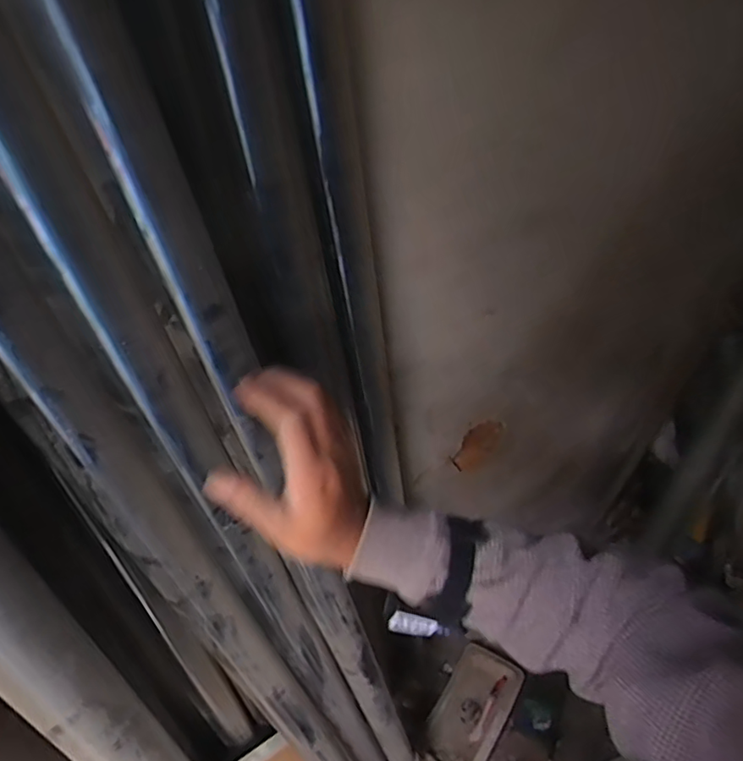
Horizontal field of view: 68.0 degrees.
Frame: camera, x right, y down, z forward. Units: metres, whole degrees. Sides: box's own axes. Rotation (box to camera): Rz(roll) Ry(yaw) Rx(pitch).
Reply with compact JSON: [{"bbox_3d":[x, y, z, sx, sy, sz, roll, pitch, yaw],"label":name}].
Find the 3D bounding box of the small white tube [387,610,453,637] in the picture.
[{"bbox_3d":[0.040,0.207,0.467,0.051,0.016,0.011,7,43,7],"label":"small white tube"}]

